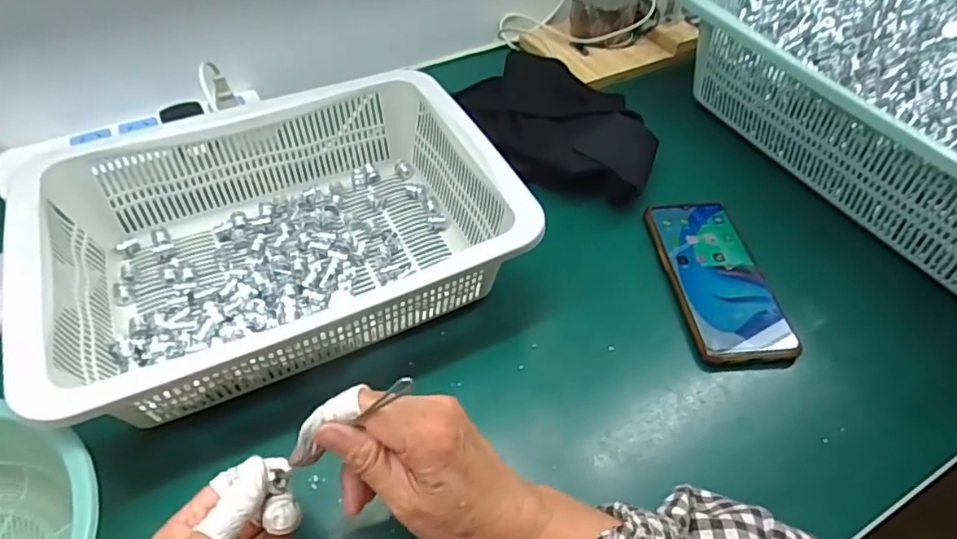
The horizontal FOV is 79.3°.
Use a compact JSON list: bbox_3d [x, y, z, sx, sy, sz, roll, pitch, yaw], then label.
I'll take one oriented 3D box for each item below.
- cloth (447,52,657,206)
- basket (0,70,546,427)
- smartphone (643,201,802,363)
[{"bbox_3d":[0.075,-0.139,0.564,0.189,0.038,0.194,-3,49,-4],"label":"cloth"},{"bbox_3d":[-0.151,-0.035,0.441,0.331,0.077,0.268,-21,52,-18],"label":"basket"},{"bbox_3d":[0.195,0.003,0.472,0.077,0.012,0.163,-4,49,-4],"label":"smartphone"}]

